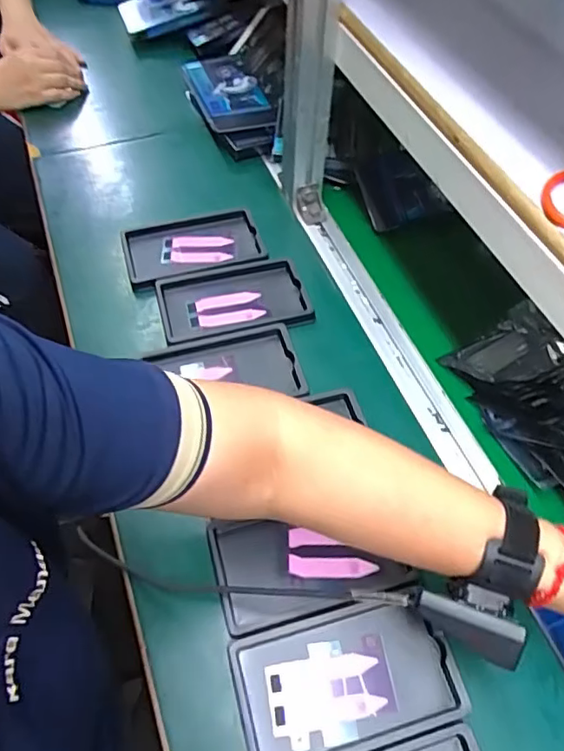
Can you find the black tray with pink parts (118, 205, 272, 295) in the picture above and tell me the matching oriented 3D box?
[{"bbox_3d":[-0.104,-0.151,0.658,0.156,0.017,0.097,-14,58,-12],"label":"black tray with pink parts"}]

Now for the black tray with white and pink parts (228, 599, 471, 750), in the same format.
[{"bbox_3d":[0.046,0.226,0.414,0.157,0.015,0.094,-12,57,-11],"label":"black tray with white and pink parts"}]

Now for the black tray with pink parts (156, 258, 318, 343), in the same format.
[{"bbox_3d":[-0.054,-0.083,0.619,0.158,0.026,0.094,-8,57,-8],"label":"black tray with pink parts"}]

